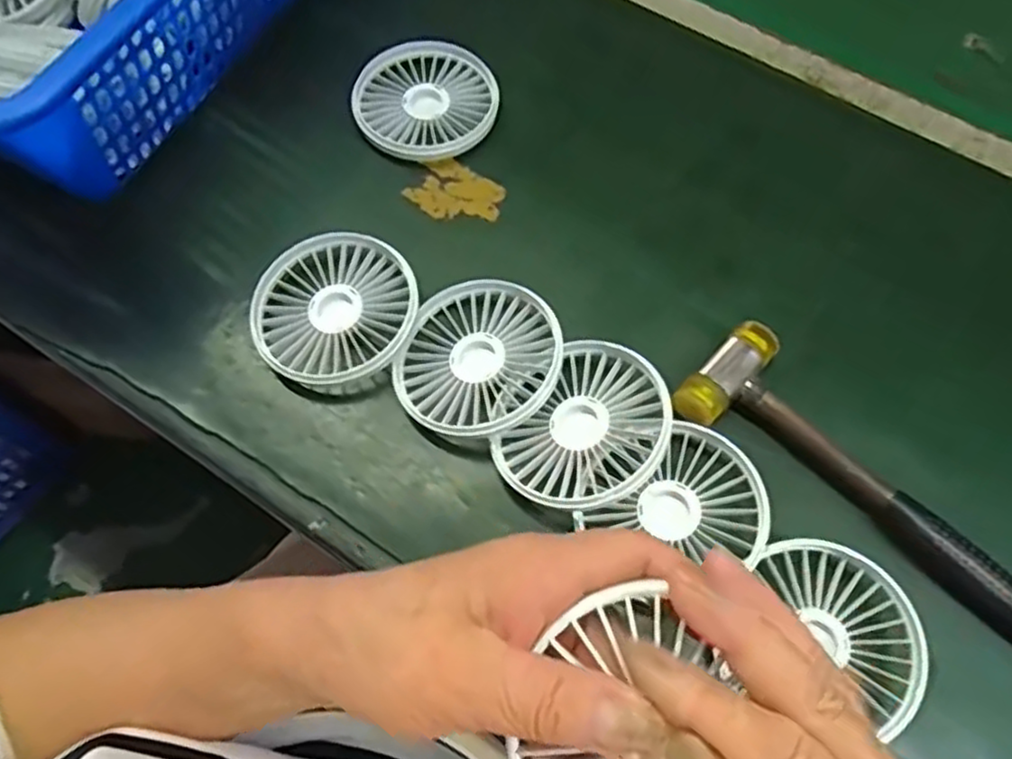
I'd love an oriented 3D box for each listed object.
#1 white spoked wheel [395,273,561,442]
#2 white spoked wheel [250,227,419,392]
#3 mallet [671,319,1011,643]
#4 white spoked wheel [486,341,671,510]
[{"bbox_3d":[-0.013,-0.012,0.374,0.082,0.029,0.089,0,66,1],"label":"white spoked wheel"},{"bbox_3d":[-0.093,-0.038,0.398,0.086,0.031,0.088,0,66,1],"label":"white spoked wheel"},{"bbox_3d":[0.199,0.063,0.353,0.240,0.025,0.061,37,72,15],"label":"mallet"},{"bbox_3d":[0.044,0.026,0.353,0.070,0.022,0.088,32,74,26],"label":"white spoked wheel"}]

